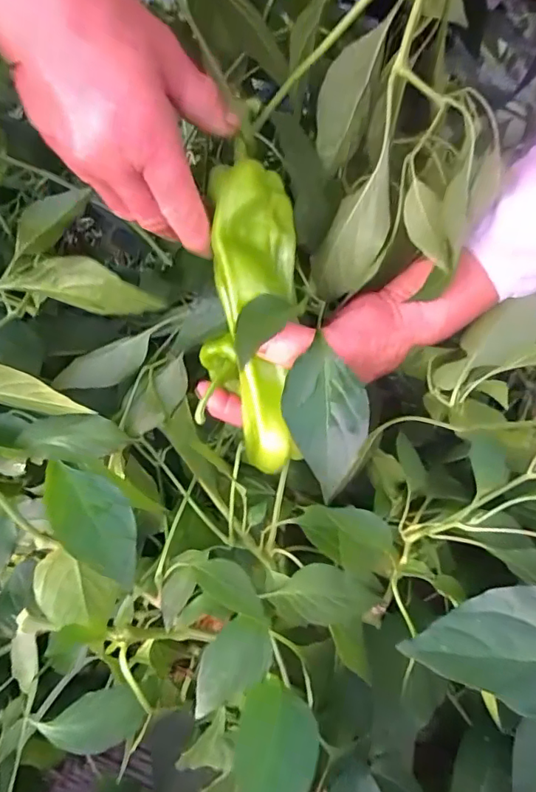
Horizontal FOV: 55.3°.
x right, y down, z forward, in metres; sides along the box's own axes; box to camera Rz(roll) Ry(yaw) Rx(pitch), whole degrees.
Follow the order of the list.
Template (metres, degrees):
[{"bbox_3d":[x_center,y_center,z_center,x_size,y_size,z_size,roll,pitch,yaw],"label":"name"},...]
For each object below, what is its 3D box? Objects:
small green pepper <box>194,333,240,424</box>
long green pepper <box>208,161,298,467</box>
[{"bbox_3d":[-0.031,-0.009,0.312,0.025,0.029,0.053,-3,52,0],"label":"small green pepper"},{"bbox_3d":[-0.006,-0.046,0.291,0.045,0.030,0.170,-3,89,0],"label":"long green pepper"}]

